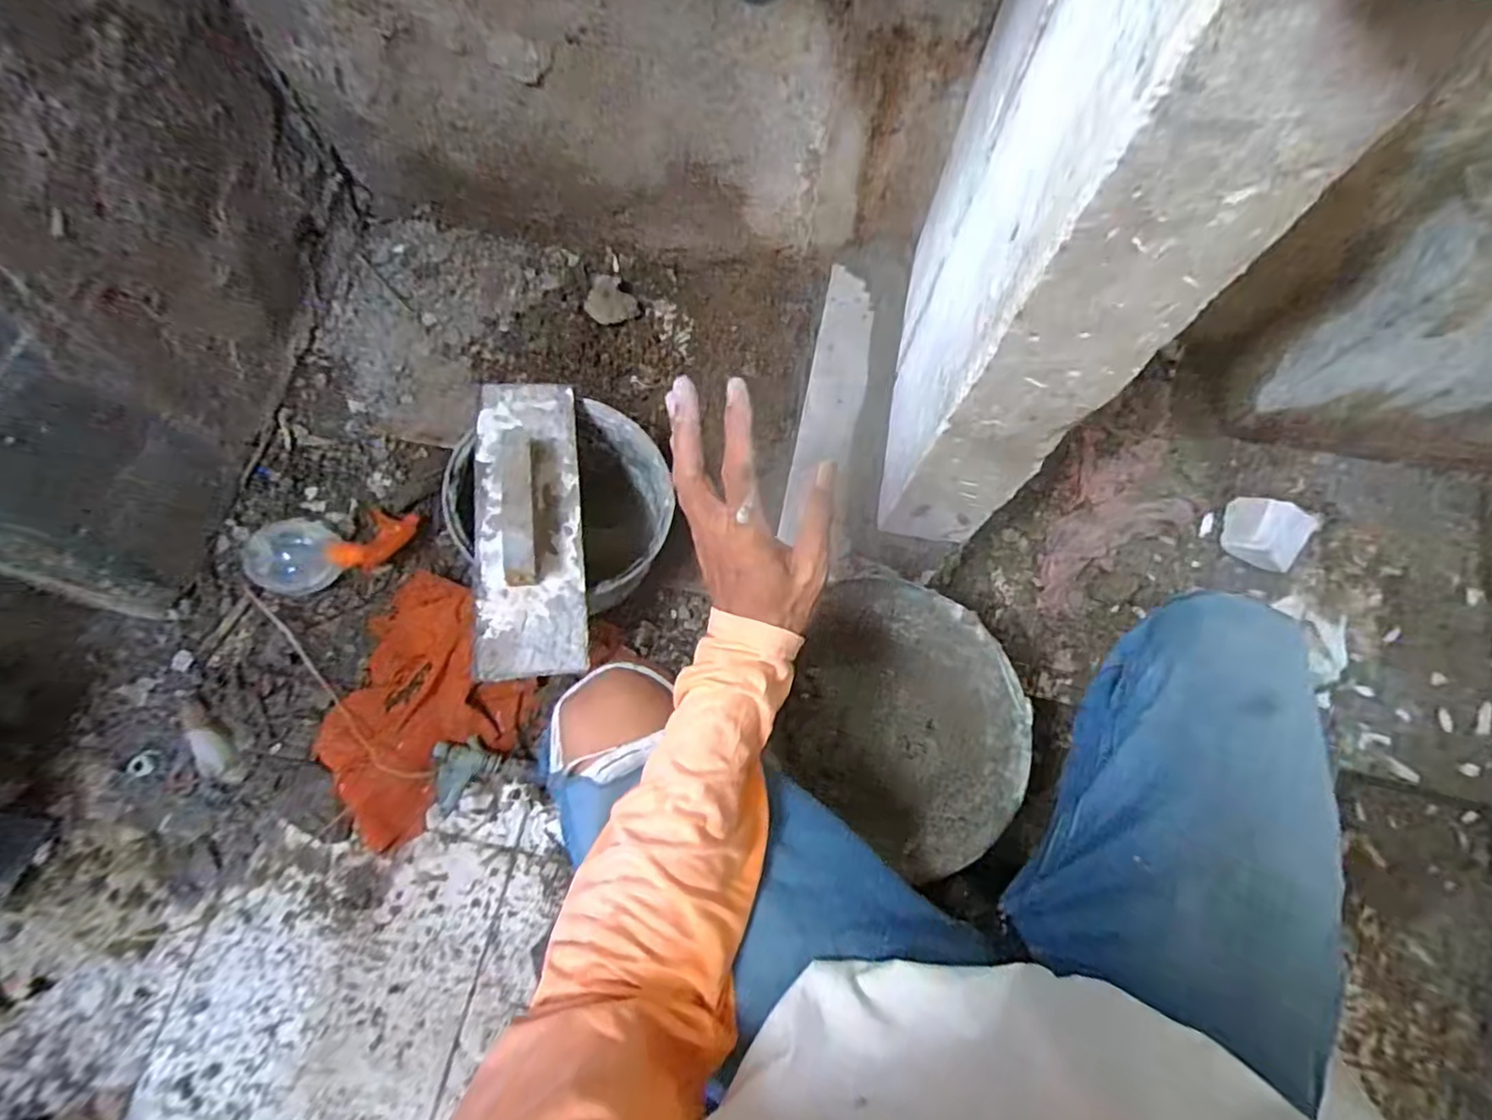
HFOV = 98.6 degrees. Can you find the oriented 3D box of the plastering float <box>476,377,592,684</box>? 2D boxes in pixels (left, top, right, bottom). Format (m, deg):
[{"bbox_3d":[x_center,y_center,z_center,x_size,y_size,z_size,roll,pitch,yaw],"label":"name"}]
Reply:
[{"bbox_3d":[-0.217,-0.044,0.636,0.100,0.069,0.314,-7,72,-5],"label":"plastering float"}]

